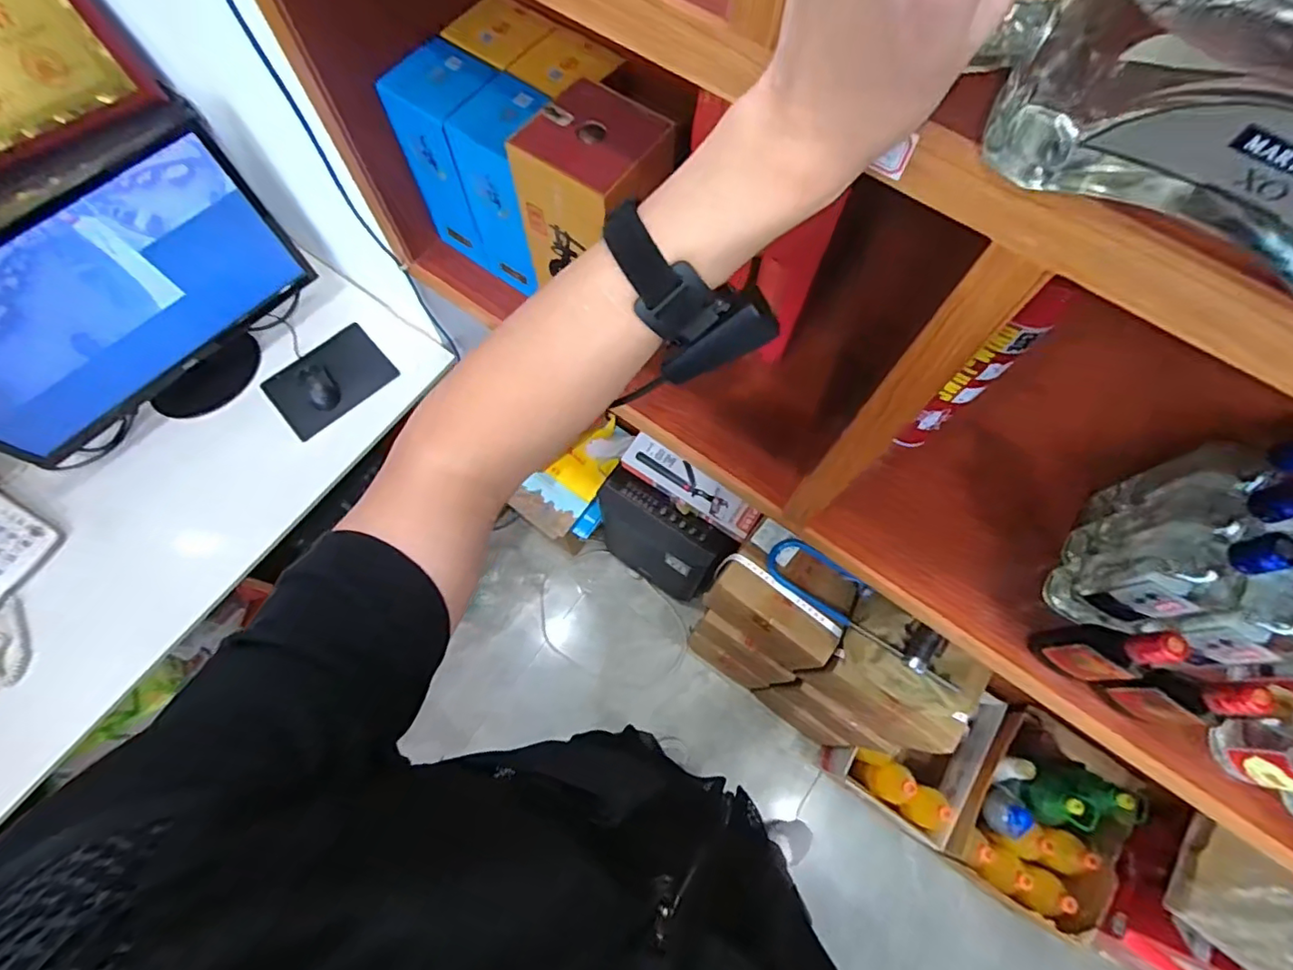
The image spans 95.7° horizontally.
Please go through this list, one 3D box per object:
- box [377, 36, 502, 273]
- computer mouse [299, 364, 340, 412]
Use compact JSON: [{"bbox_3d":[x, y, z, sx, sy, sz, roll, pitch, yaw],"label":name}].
[{"bbox_3d":[-0.241,-0.418,0.755,0.109,0.220,0.100,32,72,9],"label":"box"},{"bbox_3d":[-0.603,-0.183,1.085,0.058,0.039,0.098,-30,74,-12],"label":"computer mouse"}]

